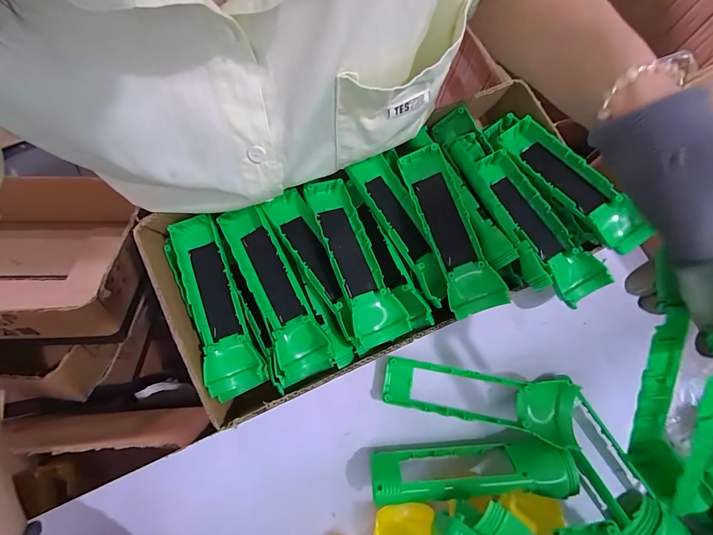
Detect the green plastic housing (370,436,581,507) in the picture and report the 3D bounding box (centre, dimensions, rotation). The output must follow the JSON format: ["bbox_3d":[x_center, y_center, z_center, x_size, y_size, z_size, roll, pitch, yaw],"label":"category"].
[{"bbox_3d":[0.092,0.169,0.297,0.159,0.045,0.037,-3,74,-2],"label":"green plastic housing"}]

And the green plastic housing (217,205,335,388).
[{"bbox_3d":[-0.077,0.021,0.327,0.047,0.025,0.166,-25,76,-8],"label":"green plastic housing"}]

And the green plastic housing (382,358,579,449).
[{"bbox_3d":[0.106,0.115,0.315,0.162,0.043,0.050,9,74,2],"label":"green plastic housing"}]

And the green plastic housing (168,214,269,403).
[{"bbox_3d":[-0.133,0.037,0.334,0.046,0.047,0.164,-19,75,-6],"label":"green plastic housing"}]

